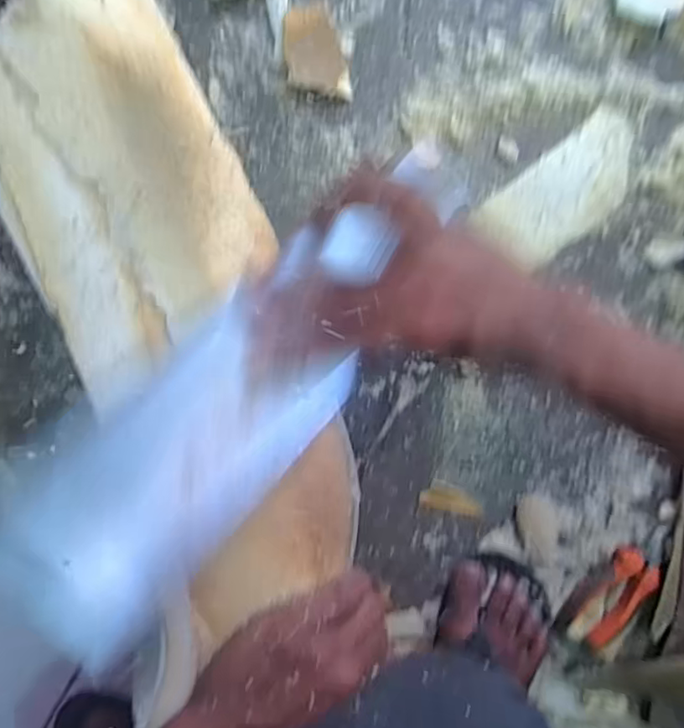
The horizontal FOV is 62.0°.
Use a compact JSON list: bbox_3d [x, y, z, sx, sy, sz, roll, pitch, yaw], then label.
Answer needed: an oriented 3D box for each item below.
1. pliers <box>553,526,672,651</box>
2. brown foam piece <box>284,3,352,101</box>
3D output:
[{"bbox_3d":[0.282,0.226,0.578,0.059,0.017,0.146,32,97,-3],"label":"pliers"},{"bbox_3d":[-0.026,-0.284,0.520,0.053,0.016,0.083,-12,97,3],"label":"brown foam piece"}]

